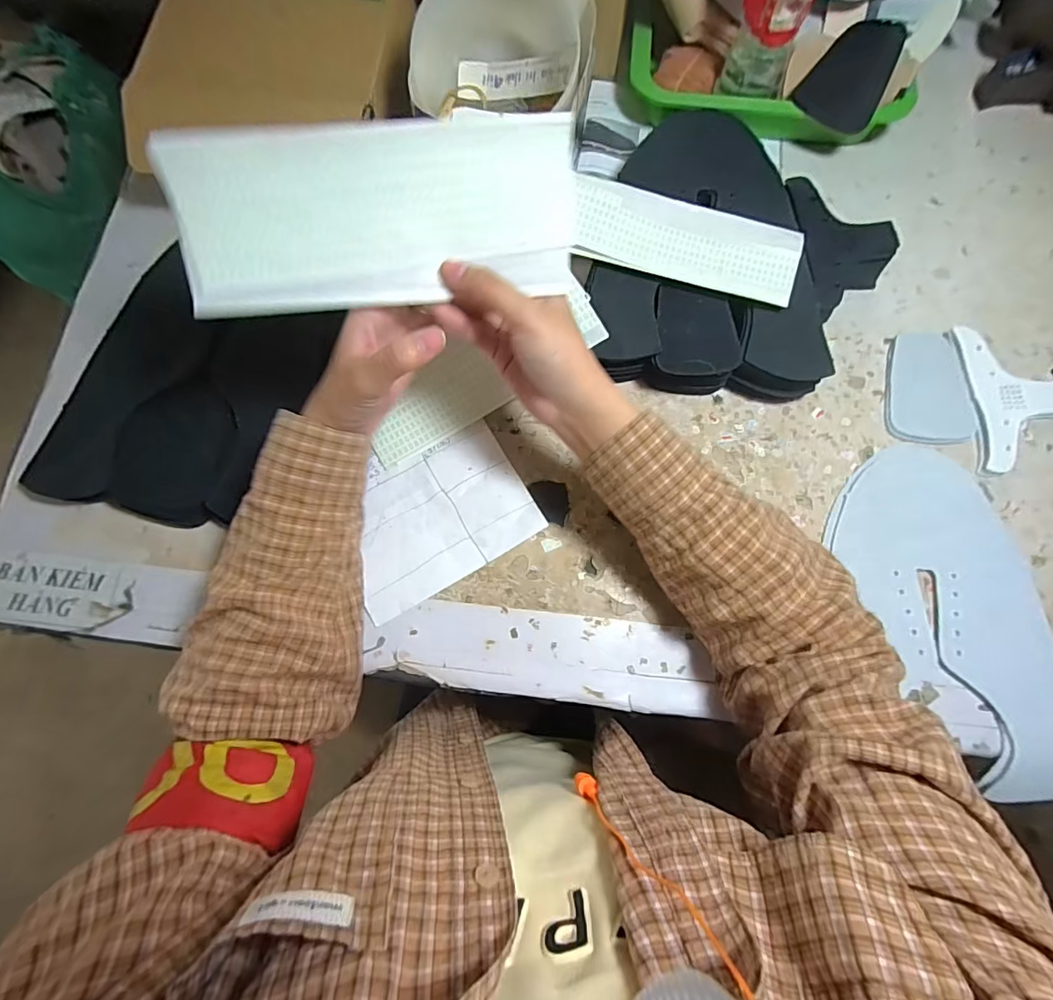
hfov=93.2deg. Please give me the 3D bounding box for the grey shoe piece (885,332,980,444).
[{"bbox_3d":[0.331,-0.095,0.413,0.065,0.007,0.096,-1,76,-1],"label":"grey shoe piece"}]

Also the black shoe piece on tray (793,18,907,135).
[{"bbox_3d":[0.290,-0.383,0.447,0.068,0.007,0.099,27,92,19],"label":"black shoe piece on tray"}]

